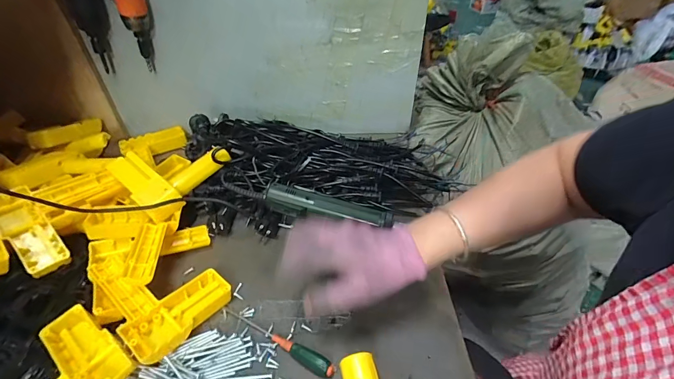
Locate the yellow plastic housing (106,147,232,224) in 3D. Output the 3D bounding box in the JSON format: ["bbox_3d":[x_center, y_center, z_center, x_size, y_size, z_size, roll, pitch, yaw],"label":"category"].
[{"bbox_3d":[-0.250,-0.027,0.513,0.112,0.056,0.140,20,45,22],"label":"yellow plastic housing"}]

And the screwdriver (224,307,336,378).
[{"bbox_3d":[-0.068,0.164,0.379,0.146,0.017,0.019,19,45,21],"label":"screwdriver"}]

